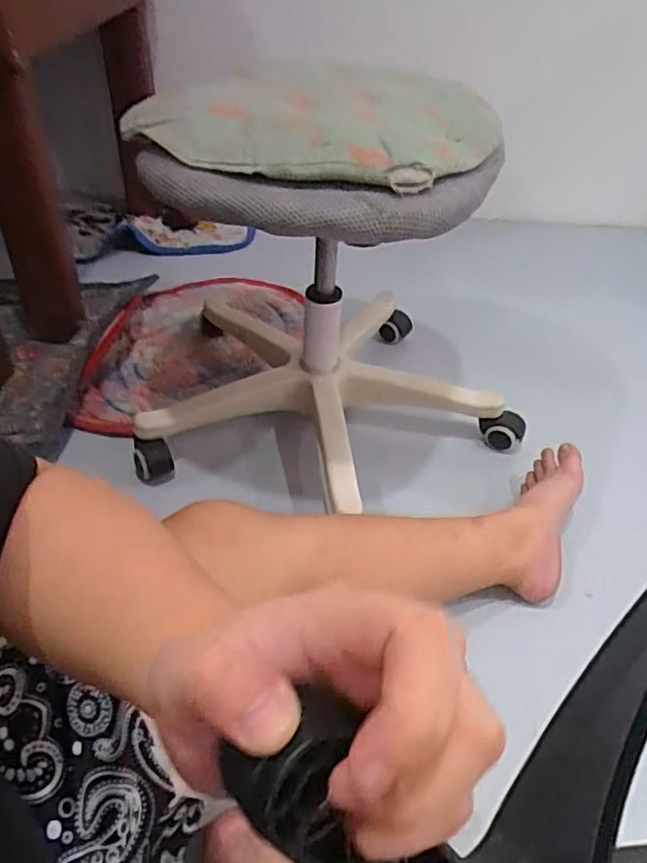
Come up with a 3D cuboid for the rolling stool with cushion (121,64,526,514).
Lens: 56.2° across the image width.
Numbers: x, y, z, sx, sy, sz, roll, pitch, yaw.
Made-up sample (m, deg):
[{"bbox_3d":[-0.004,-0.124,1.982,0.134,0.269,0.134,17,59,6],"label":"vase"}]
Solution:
[{"bbox_3d":[0.043,-0.195,0.792,0.491,0.449,0.431,11,44,8],"label":"rolling stool with cushion"}]

